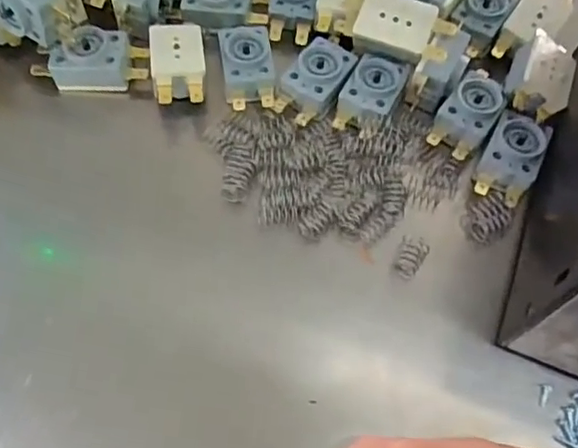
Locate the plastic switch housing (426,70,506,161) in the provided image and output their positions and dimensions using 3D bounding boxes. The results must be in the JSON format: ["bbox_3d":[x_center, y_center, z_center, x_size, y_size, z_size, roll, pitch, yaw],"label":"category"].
[{"bbox_3d":[0.091,-0.055,0.297,0.025,0.018,0.044,32,67,13],"label":"plastic switch housing"}]

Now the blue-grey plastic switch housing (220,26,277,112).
[{"bbox_3d":[-0.021,-0.083,0.304,0.026,0.011,0.047,-7,64,-5],"label":"blue-grey plastic switch housing"}]

